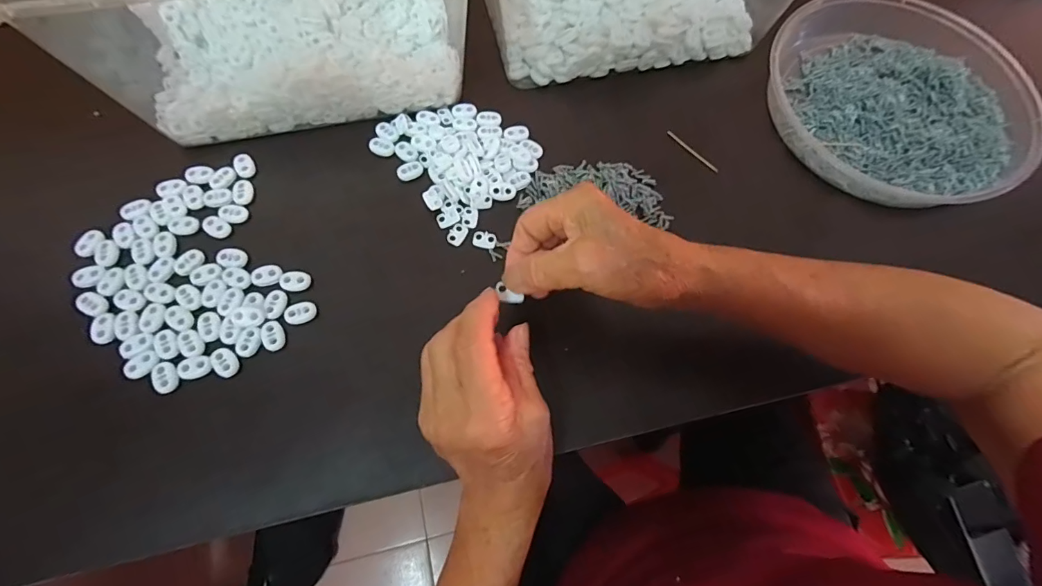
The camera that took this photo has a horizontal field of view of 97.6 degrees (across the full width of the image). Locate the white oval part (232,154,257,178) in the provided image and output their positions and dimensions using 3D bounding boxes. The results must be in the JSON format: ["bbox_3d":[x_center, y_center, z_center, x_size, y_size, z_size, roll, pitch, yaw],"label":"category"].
[{"bbox_3d":[-0.235,-0.108,0.387,0.015,0.004,0.025,-30,73,-13],"label":"white oval part"}]

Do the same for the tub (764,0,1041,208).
[{"bbox_3d":[0.338,-0.178,0.410,0.221,0.041,0.223,1,69,-2],"label":"tub"}]

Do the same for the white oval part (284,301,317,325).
[{"bbox_3d":[-0.165,0.015,0.341,0.022,0.004,0.017,-27,72,-12],"label":"white oval part"}]

